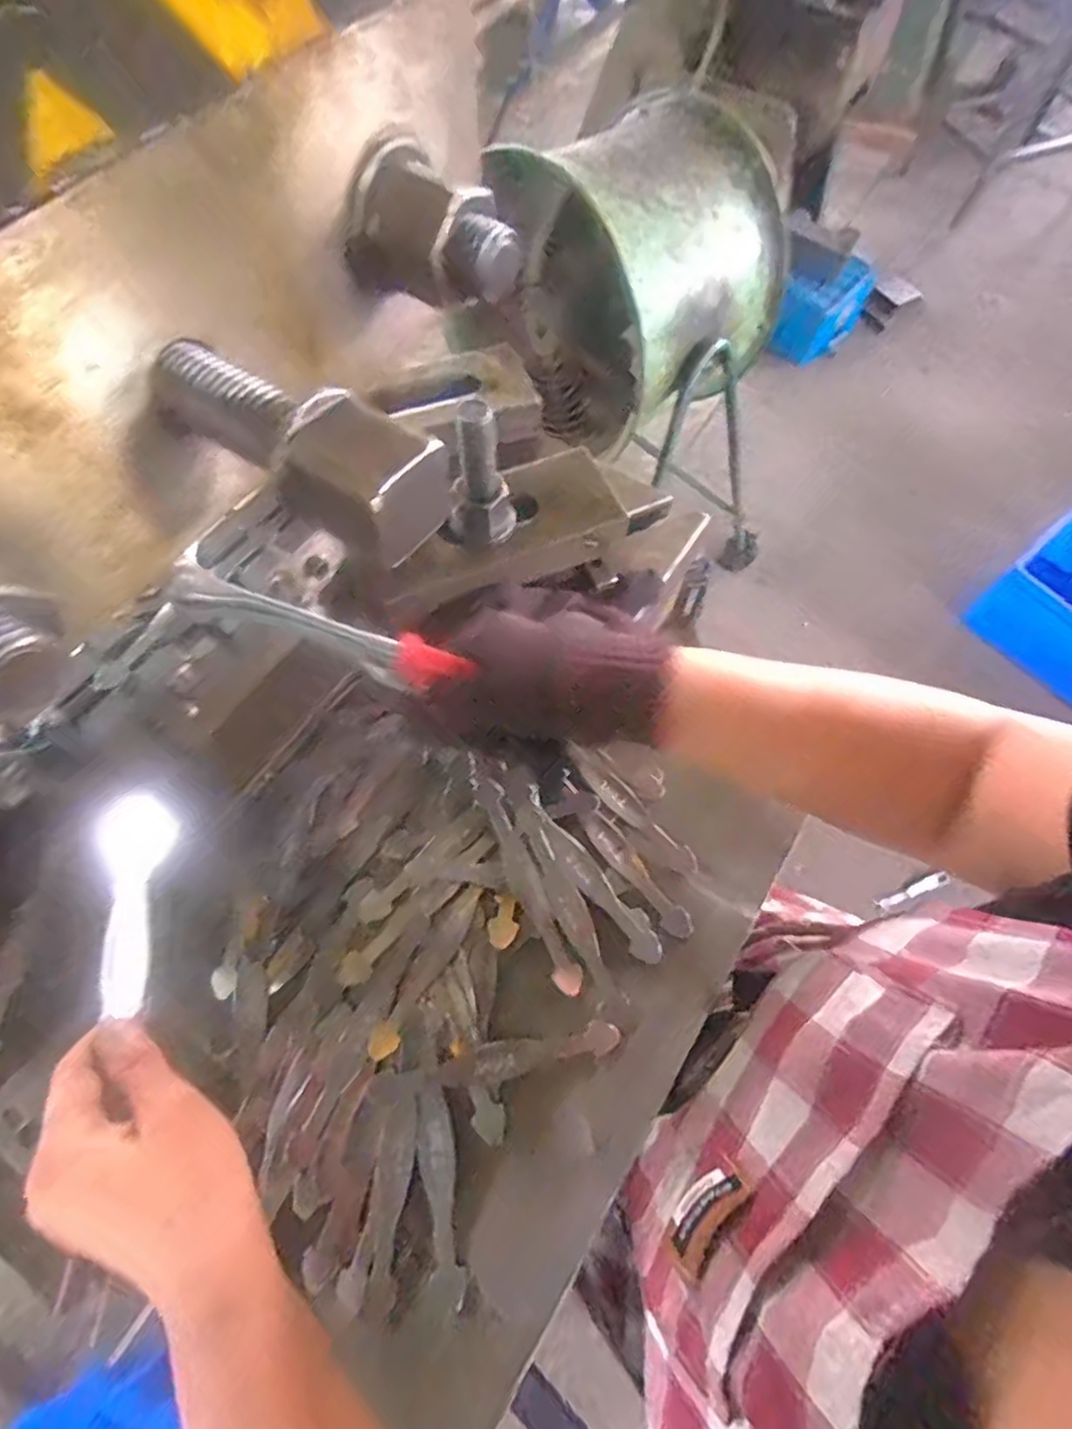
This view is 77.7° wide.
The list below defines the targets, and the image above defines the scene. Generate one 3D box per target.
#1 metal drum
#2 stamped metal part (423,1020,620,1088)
[{"bbox_3d":[0.147,-0.704,1.036,0.381,0.334,0.403,-35,71,-16],"label":"metal drum"},{"bbox_3d":[-0.006,0.203,0.396,0.112,0.004,0.020,-11,66,-6],"label":"stamped metal part"}]

